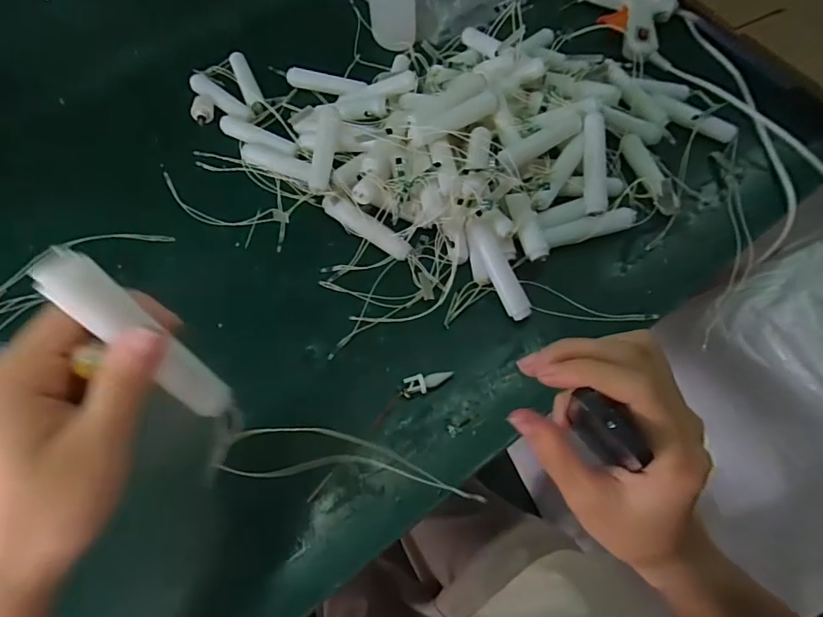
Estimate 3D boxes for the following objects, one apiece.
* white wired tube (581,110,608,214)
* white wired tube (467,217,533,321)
[{"bbox_3d":[0.157,-0.126,0.404,0.016,0.014,0.091,0,84,0],"label":"white wired tube"},{"bbox_3d":[0.072,-0.033,0.378,0.021,0.016,0.087,-24,86,-11],"label":"white wired tube"}]

